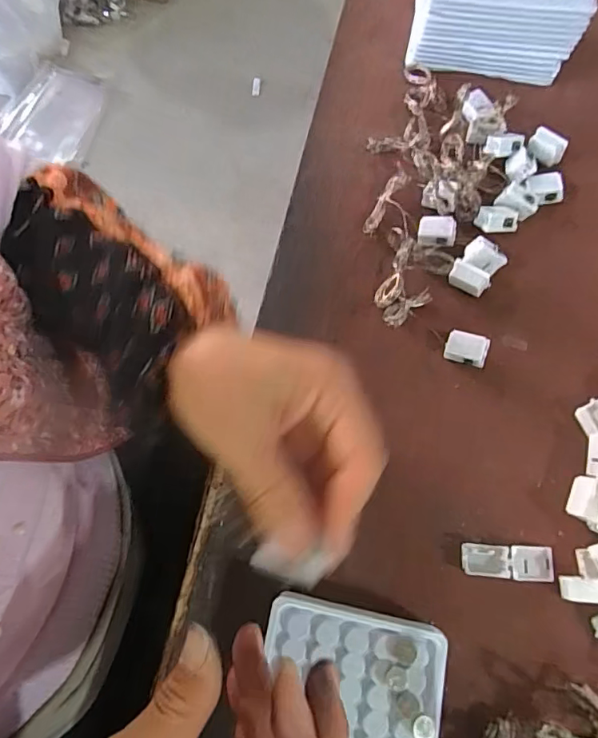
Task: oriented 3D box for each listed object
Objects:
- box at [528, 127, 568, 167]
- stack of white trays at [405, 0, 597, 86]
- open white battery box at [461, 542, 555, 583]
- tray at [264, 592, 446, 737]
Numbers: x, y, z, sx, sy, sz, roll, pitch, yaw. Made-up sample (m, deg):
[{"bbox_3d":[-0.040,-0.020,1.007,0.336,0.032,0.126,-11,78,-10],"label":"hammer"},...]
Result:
[{"bbox_3d":[0.199,-0.179,0.400,0.028,0.015,0.021,31,73,11],"label":"box"},{"bbox_3d":[0.166,-0.310,0.421,0.132,0.074,0.091,10,70,4],"label":"stack of white trays"},{"bbox_3d":[0.128,0.117,0.302,0.055,0.009,0.019,3,70,2],"label":"open white battery box"},{"bbox_3d":[0.022,0.192,0.248,0.091,0.015,0.130,9,71,9],"label":"tray"}]

